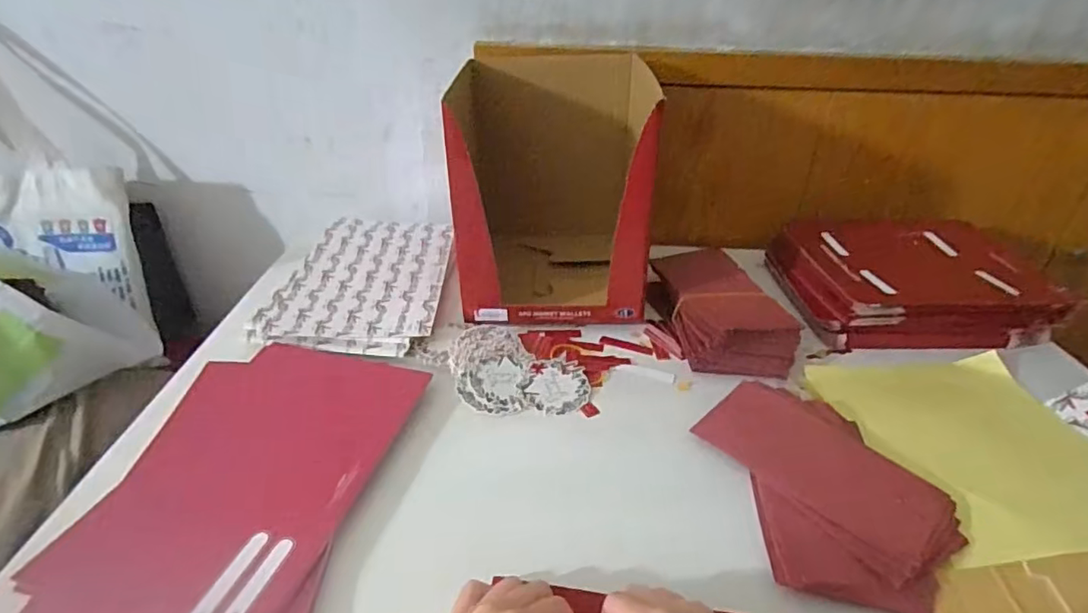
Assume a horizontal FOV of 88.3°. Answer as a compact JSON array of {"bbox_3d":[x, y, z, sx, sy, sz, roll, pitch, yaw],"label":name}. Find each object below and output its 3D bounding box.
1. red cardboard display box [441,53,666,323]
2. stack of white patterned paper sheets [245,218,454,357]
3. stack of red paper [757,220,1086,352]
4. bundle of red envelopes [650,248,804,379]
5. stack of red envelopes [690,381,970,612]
[{"bbox_3d":[0.009,-0.143,0.656,0.201,0.220,0.256,1,31,-2],"label":"red cardboard display box"},{"bbox_3d":[-0.207,-0.039,0.677,0.183,0.013,0.273,3,36,2],"label":"stack of white patterned paper sheets"},{"bbox_3d":[0.429,-0.030,0.668,0.248,0.068,0.192,1,31,-3],"label":"stack of red paper"},{"bbox_3d":[0.195,-0.001,0.622,0.105,0.049,0.192,-2,32,-8],"label":"bundle of red envelopes"},{"bbox_3d":[0.221,0.132,0.444,0.148,0.022,0.207,-6,36,-10],"label":"stack of red envelopes"}]

